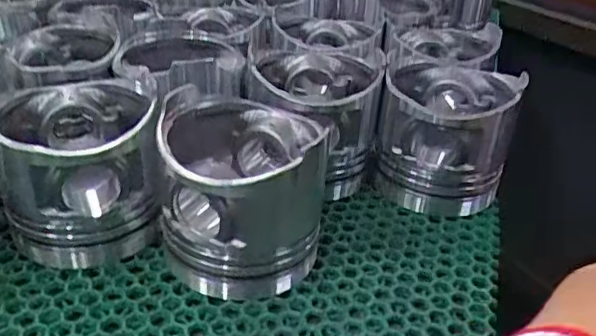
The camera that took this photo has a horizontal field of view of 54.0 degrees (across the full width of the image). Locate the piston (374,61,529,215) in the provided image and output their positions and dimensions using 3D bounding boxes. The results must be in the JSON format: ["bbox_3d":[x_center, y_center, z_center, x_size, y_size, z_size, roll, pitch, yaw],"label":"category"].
[{"bbox_3d":[0.104,-0.026,0.416,0.085,0.087,0.098,14,33,14],"label":"piston"}]

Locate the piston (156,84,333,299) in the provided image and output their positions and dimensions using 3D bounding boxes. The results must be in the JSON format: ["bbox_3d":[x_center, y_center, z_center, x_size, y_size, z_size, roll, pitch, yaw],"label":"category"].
[{"bbox_3d":[-0.030,0.014,0.326,0.087,0.083,0.086,5,31,0],"label":"piston"}]

